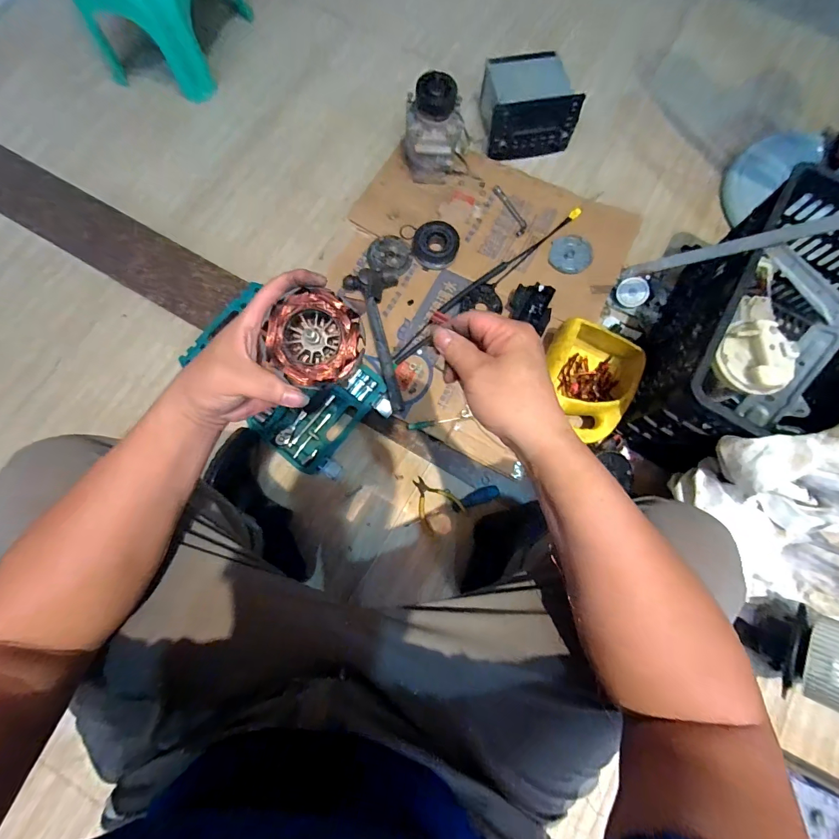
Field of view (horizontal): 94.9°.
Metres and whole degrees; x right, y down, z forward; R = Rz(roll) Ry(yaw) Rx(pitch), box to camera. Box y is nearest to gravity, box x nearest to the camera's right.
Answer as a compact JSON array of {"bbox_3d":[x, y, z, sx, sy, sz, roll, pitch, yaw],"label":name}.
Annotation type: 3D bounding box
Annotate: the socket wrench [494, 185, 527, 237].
[{"bbox_3d":[0.219,-0.507,0.924,0.032,0.009,0.148,-22,76,-6],"label":"socket wrench"}]

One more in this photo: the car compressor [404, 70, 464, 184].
[{"bbox_3d":[0.027,-0.643,0.862,0.131,0.184,0.103,0,75,0],"label":"car compressor"}]

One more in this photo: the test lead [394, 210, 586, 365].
[{"bbox_3d":[0.160,-0.319,0.876,0.575,0.016,0.044,-41,79,-10],"label":"test lead"}]

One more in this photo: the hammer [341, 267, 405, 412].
[{"bbox_3d":[-0.073,-0.176,0.823,0.116,0.044,0.319,-14,75,-4],"label":"hammer"}]

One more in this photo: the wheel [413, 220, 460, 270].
[{"bbox_3d":[0.036,-0.399,0.882,0.101,0.037,0.095,0,75,0],"label":"wheel"}]

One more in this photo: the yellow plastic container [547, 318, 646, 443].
[{"bbox_3d":[0.332,-0.073,0.762,0.176,0.102,0.222,22,76,6],"label":"yellow plastic container"}]

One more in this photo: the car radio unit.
[{"bbox_3d":[0.267,-0.773,0.951,0.202,0.120,0.193,-6,75,-2],"label":"car radio unit"}]

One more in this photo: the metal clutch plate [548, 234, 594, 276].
[{"bbox_3d":[0.352,-0.385,0.891,0.093,0.007,0.104,15,75,4],"label":"metal clutch plate"}]

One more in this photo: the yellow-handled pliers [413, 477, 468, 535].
[{"bbox_3d":[0.026,0.164,0.773,0.084,0.007,0.106,-38,78,-9],"label":"yellow-handled pliers"}]

